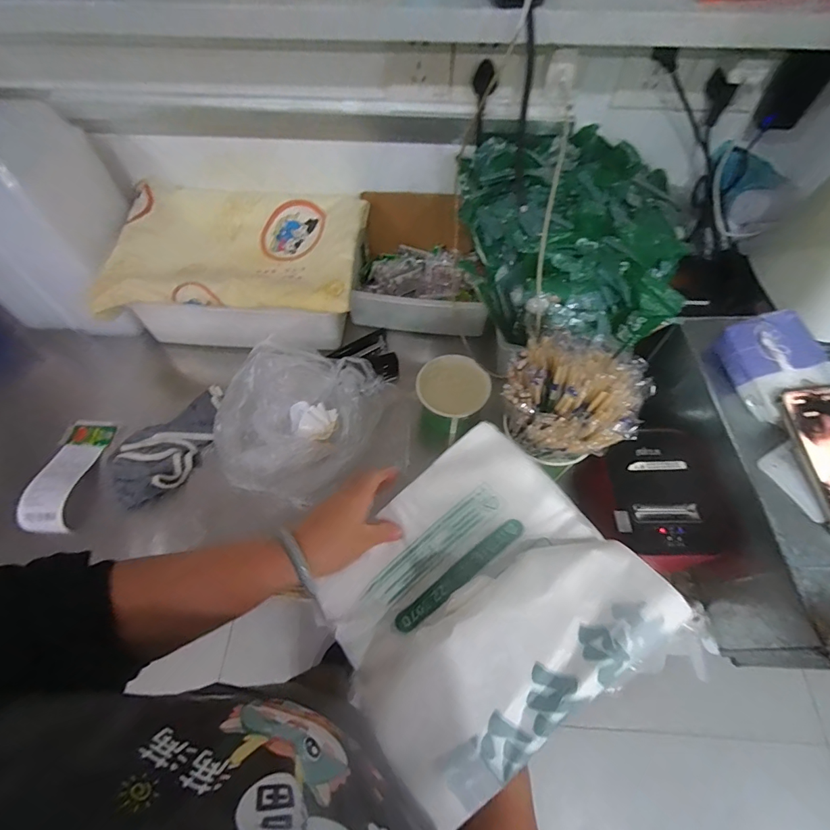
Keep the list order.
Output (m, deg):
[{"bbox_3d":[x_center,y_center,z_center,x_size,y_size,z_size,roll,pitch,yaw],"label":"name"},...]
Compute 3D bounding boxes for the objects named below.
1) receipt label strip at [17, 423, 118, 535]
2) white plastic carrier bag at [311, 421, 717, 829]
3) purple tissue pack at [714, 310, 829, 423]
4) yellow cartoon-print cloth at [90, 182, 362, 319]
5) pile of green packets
[{"bbox_3d":[-0.493,0.078,0.595,0.070,0.034,0.171,0,60,0],"label":"receipt label strip"},{"bbox_3d":[0.051,0.156,0.355,0.245,0.074,0.225,-37,53,-7],"label":"white plastic carrier bag"},{"bbox_3d":[0.429,-0.061,0.495,0.107,0.042,0.115,-15,61,-9],"label":"purple tissue pack"},{"bbox_3d":[-0.277,-0.264,0.662,0.374,0.041,0.254,2,60,1],"label":"yellow cartoon-print cloth"},{"bbox_3d":[0.219,-0.240,0.574,0.288,0.140,0.341,-12,60,-7],"label":"pile of green packets"}]

